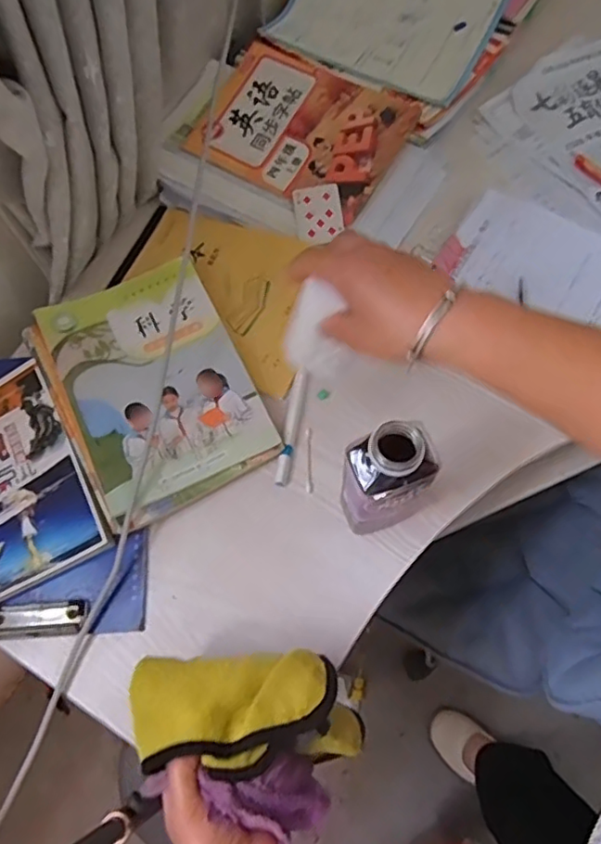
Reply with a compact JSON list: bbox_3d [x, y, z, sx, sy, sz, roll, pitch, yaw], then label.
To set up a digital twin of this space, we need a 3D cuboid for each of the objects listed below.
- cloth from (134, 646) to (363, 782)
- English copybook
[{"bbox_3d":[-0.036,0.227,0.466,0.189,0.066,0.085,7,69,-11],"label":"cloth"},{"bbox_3d":[0.002,-0.383,0.765,0.258,0.013,0.193,30,82,13],"label":"English copybook"}]

